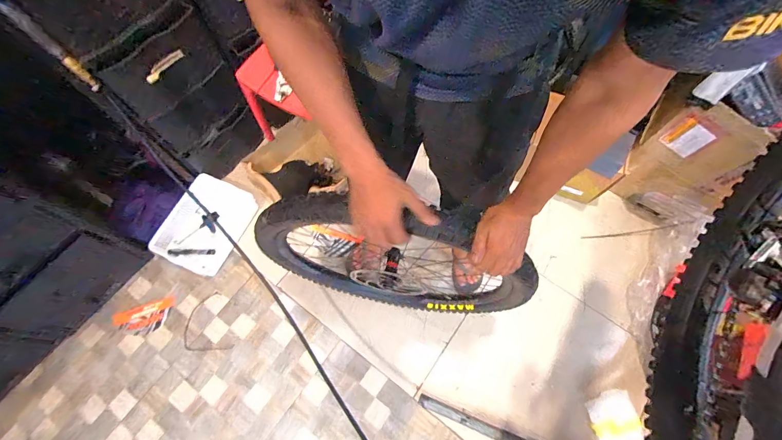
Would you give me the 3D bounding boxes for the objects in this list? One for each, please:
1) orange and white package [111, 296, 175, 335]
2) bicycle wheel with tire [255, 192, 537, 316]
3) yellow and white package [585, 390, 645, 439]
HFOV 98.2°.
[{"bbox_3d":[-0.865,0.347,1.186,0.209,0.008,0.099,-16,69,-5],"label":"orange and white package"},{"bbox_3d":[-0.008,0.131,0.872,0.644,0.687,0.076,11,69,5],"label":"bicycle wheel with tire"},{"bbox_3d":[0.685,0.614,1.037,0.146,0.035,0.155,-15,69,-5],"label":"yellow and white package"}]

